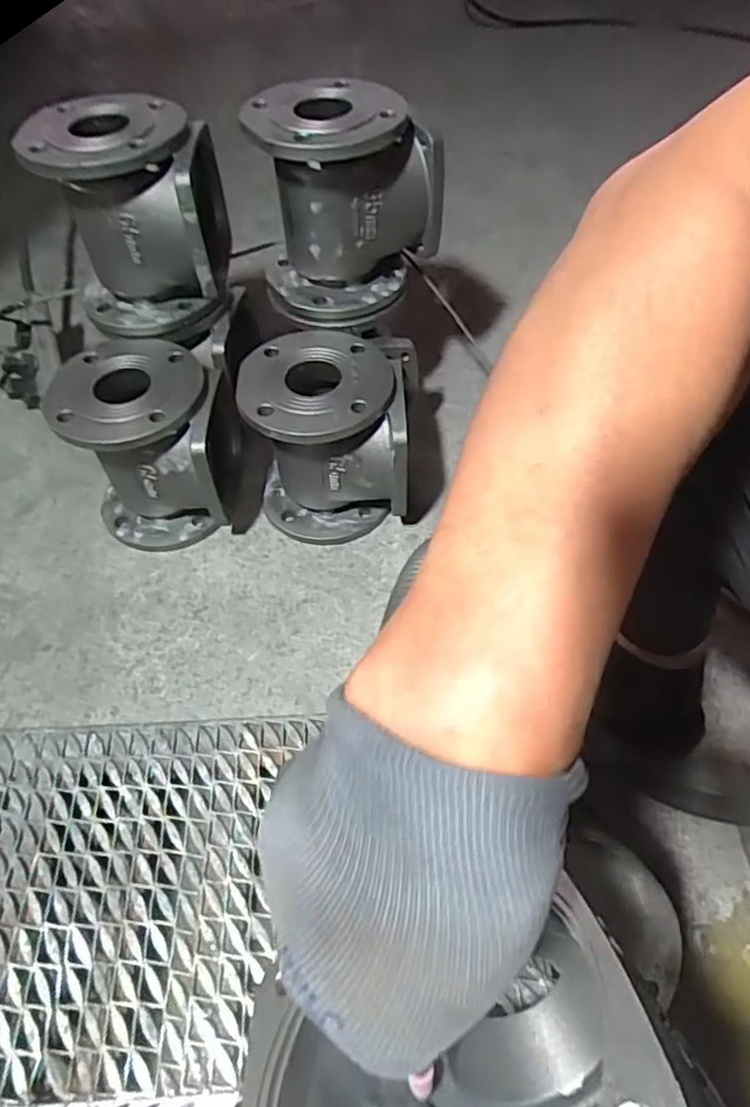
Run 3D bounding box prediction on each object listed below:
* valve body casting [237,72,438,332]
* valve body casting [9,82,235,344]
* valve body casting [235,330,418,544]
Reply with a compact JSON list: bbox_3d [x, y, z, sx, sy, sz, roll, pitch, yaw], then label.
[{"bbox_3d":[-0.035,-0.396,0.746,0.179,0.221,0.146,-31,59,-20],"label":"valve body casting"},{"bbox_3d":[-0.266,-0.377,0.747,0.168,0.211,0.143,-1,53,1],"label":"valve body casting"},{"bbox_3d":[-0.048,-0.152,0.823,0.202,0.209,0.193,-2,53,0],"label":"valve body casting"}]

